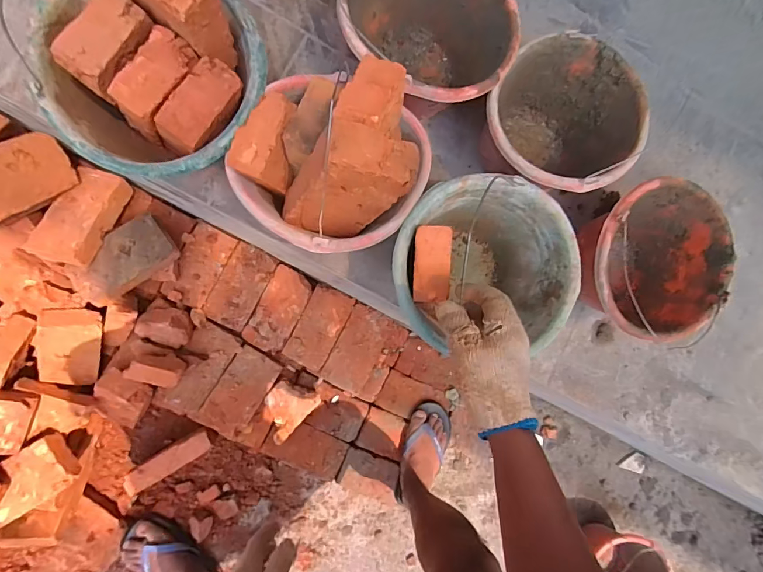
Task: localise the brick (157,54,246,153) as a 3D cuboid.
[{"bbox_3d":[-0.212,-0.210,0.496,0.056,0.040,0.110,36,81,-7],"label":"brick"}]

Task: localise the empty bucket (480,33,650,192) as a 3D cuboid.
[{"bbox_3d":[0.280,-0.255,0.704,0.233,0.168,0.238,1,87,-11],"label":"empty bucket"}]

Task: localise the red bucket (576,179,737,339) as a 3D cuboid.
[{"bbox_3d":[0.436,-0.044,0.736,0.248,0.169,0.263,1,87,-11],"label":"red bucket"}]

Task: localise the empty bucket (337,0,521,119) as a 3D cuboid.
[{"bbox_3d":[0.059,-0.372,0.668,0.255,0.172,0.218,36,81,-7],"label":"empty bucket"}]

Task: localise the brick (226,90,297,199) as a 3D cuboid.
[{"bbox_3d":[-0.148,-0.178,0.535,0.067,0.085,0.099,11,85,-10],"label":"brick"}]

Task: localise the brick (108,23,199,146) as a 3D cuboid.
[{"bbox_3d":[-0.263,-0.242,0.496,0.103,0.049,0.054,-47,111,-5],"label":"brick"}]

